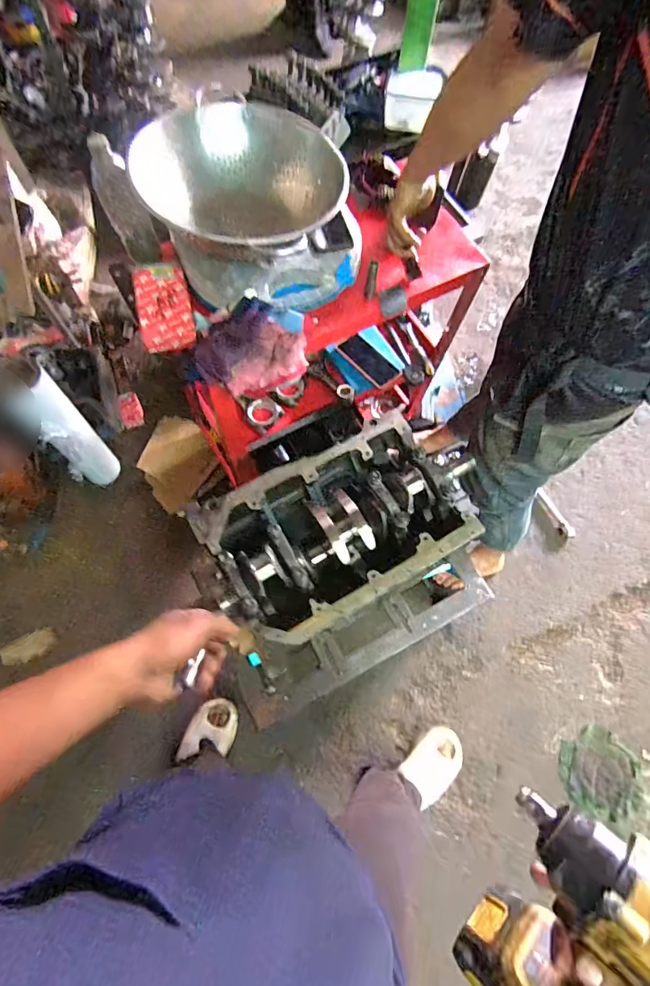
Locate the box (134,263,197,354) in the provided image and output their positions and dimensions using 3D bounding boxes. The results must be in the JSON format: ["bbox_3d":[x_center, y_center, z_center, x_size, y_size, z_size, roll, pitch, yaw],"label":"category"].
[{"bbox_3d":[-0.286,-0.335,0.805,0.094,0.038,0.175,-14,71,-8],"label":"box"}]

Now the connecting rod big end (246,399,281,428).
[{"bbox_3d":[-0.152,-0.200,1.136,0.082,0.023,0.091,1,58,-15],"label":"connecting rod big end"}]

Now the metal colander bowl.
[{"bbox_3d":[-0.119,-0.530,0.787,0.291,0.154,0.286,1,69,-3],"label":"metal colander bowl"}]

